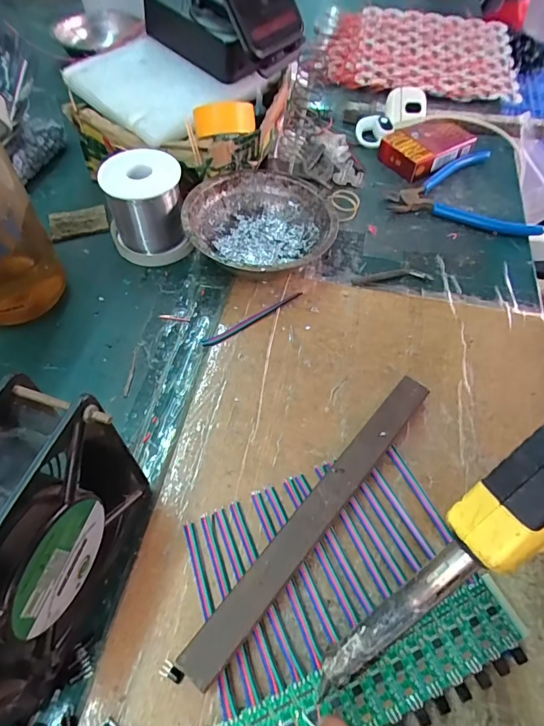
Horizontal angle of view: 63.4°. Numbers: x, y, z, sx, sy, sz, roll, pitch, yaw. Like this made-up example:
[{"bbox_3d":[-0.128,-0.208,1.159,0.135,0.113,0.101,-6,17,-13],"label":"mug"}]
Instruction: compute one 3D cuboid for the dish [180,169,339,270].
[{"bbox_3d":[-0.010,-0.113,0.383,0.121,0.042,0.121,1,56,-1],"label":"dish"}]

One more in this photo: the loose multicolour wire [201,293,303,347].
[{"bbox_3d":[-0.014,-0.035,0.354,0.094,0.004,0.008,-28,61,-19],"label":"loose multicolour wire"}]

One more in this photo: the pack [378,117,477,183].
[{"bbox_3d":[0.167,-0.236,0.478,0.094,0.024,0.062,-26,60,-18],"label":"pack"}]

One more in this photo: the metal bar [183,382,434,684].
[{"bbox_3d":[0.030,0.085,0.263,0.018,0.019,0.214,36,62,20],"label":"metal bar"}]

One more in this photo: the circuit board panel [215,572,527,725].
[{"bbox_3d":[0.054,0.157,0.219,0.162,0.005,0.035,-18,58,-15],"label":"circuit board panel"}]

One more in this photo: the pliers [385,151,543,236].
[{"bbox_3d":[0.192,-0.181,0.454,0.141,0.011,0.125,7,56,3],"label":"pliers"}]

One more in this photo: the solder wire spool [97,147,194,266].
[{"bbox_3d":[-0.108,-0.134,0.382,0.068,0.068,0.069,-20,59,-15],"label":"solder wire spool"}]

